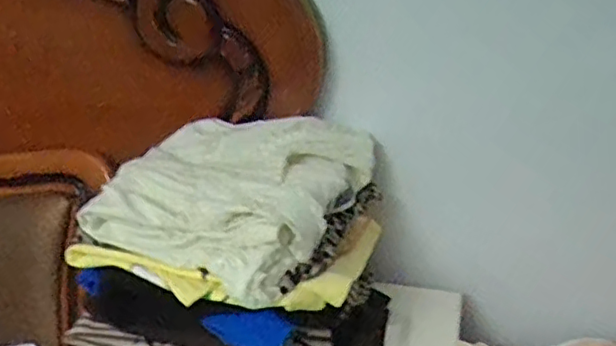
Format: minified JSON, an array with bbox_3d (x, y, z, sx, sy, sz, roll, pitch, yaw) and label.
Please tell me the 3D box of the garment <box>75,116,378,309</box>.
[{"bbox_3d":[-0.088,0.015,0.732,0.268,0.079,0.287,7,29,21],"label":"garment"}]

